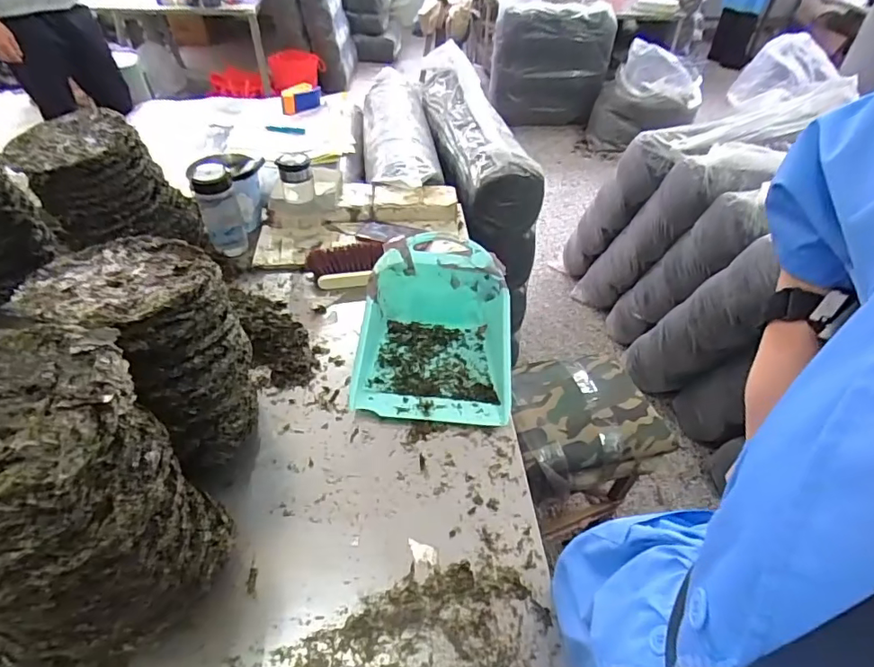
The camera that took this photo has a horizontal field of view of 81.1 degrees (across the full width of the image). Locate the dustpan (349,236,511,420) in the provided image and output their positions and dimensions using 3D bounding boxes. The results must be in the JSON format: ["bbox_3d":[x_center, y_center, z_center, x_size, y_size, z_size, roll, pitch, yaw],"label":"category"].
[{"bbox_3d":[-0.005,-0.014,0.861,0.259,0.148,0.285,1,43,2],"label":"dustpan"}]

